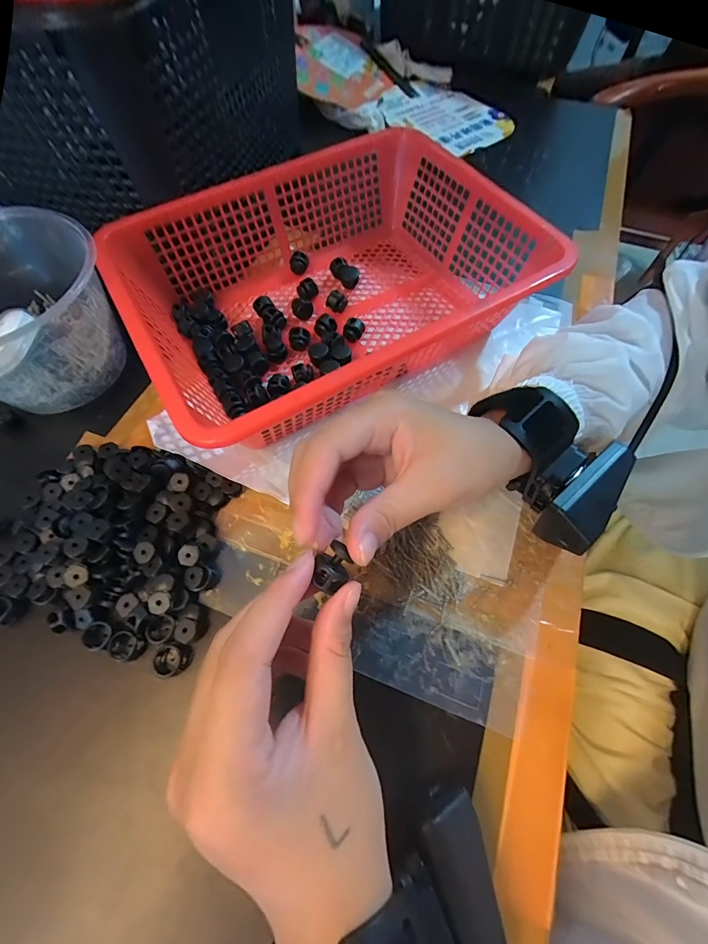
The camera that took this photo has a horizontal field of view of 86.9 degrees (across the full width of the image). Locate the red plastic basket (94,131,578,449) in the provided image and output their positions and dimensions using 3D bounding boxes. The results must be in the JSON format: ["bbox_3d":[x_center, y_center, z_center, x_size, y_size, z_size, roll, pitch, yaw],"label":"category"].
[{"bbox_3d":[-0.020,-0.146,0.301,0.288,0.076,0.216,-30,69,-13],"label":"red plastic basket"}]

